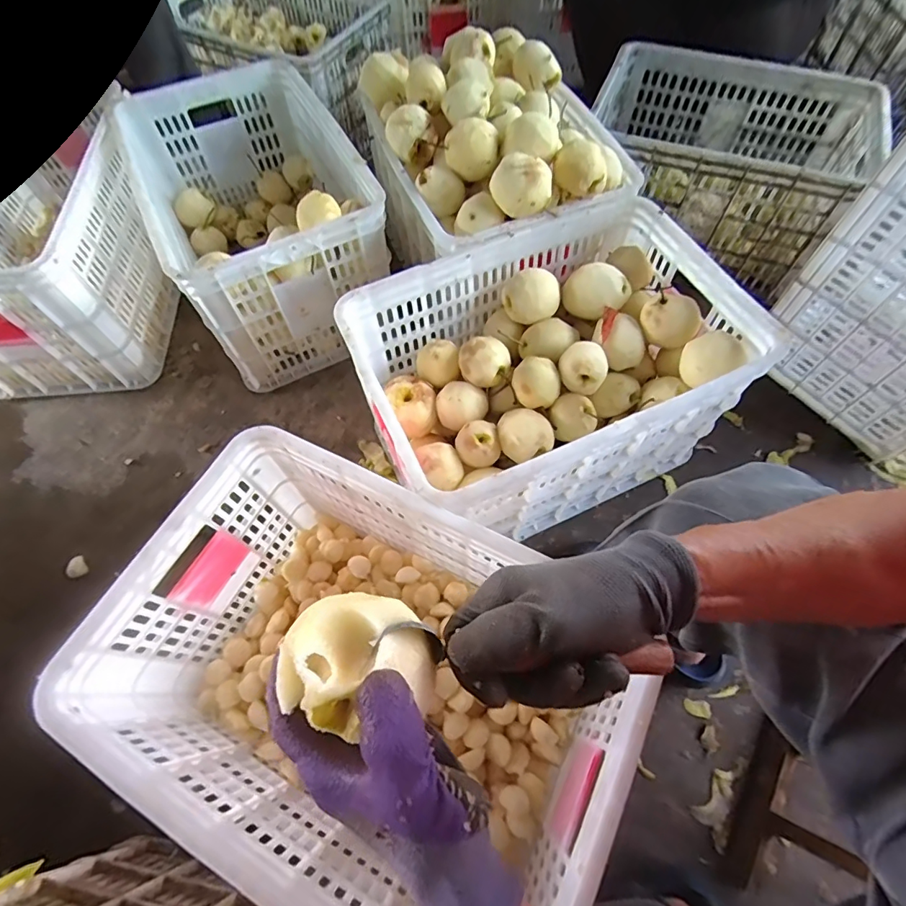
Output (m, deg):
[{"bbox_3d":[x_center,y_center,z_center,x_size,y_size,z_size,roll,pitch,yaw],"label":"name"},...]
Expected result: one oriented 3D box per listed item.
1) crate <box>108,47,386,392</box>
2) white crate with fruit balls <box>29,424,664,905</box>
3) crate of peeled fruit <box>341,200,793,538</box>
[{"bbox_3d":[-0.369,-0.450,0.971,0.339,0.303,0.517,-26,66,-12],"label":"crate"},{"bbox_3d":[-0.115,0.247,0.576,0.478,0.250,0.363,24,66,12],"label":"white crate with fruit balls"},{"bbox_3d":[0.134,-0.110,0.773,0.512,0.284,0.360,-24,65,-11],"label":"crate of peeled fruit"}]

